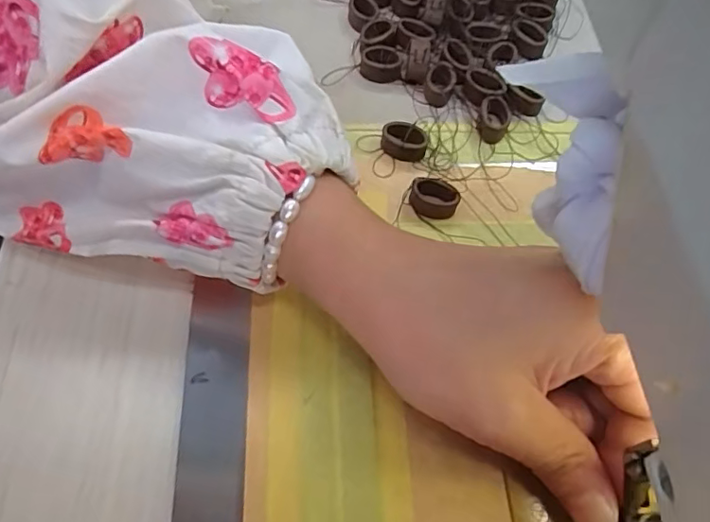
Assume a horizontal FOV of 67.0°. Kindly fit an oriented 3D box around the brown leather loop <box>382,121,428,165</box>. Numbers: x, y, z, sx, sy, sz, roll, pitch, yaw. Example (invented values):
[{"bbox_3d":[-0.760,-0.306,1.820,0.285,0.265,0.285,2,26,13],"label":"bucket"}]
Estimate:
[{"bbox_3d":[0.022,-0.053,0.239,0.019,0.011,0.013,29,63,12],"label":"brown leather loop"}]

